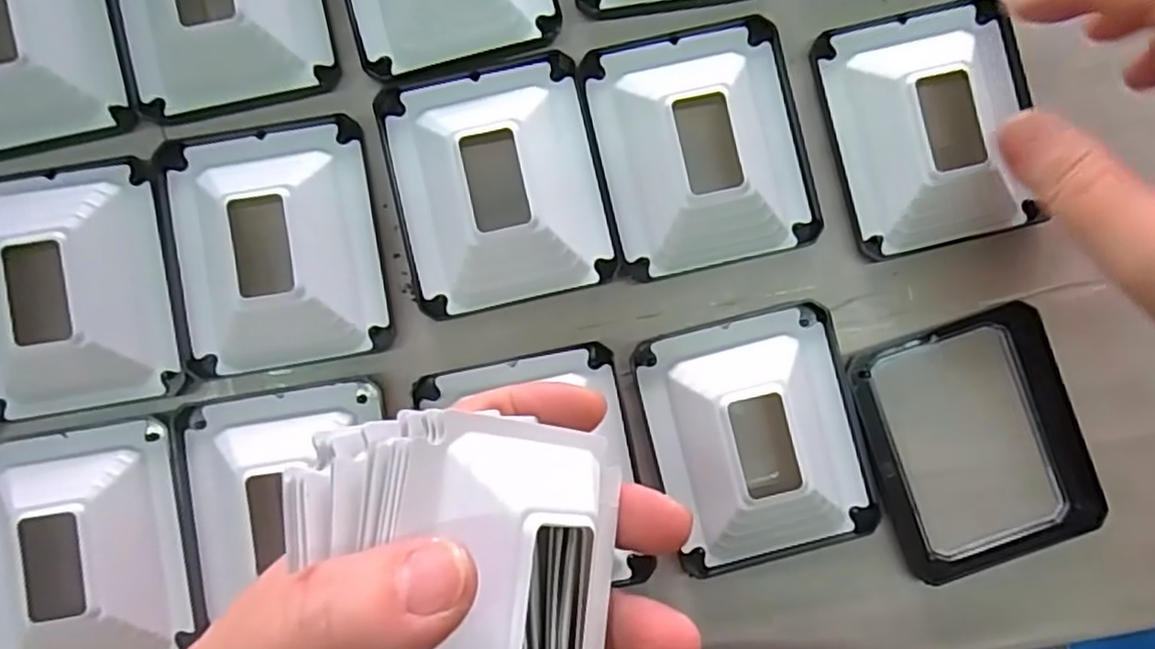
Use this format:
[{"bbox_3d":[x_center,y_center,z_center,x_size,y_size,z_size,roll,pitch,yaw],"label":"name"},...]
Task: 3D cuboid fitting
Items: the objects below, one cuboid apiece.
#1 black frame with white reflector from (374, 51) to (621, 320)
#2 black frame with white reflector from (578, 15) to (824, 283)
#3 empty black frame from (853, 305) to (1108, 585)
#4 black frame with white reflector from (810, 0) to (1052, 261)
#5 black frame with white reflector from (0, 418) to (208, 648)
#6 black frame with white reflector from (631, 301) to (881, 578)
[{"bbox_3d":[-0.027,-0.047,0.230,0.067,0.013,0.080,-12,90,-3],"label":"black frame with white reflector"},{"bbox_3d":[0.042,-0.060,0.233,0.068,0.012,0.080,-13,90,-3],"label":"black frame with white reflector"},{"bbox_3d":[0.134,0.040,0.238,0.068,0.008,0.080,-19,90,-3],"label":"empty black frame"},{"bbox_3d":[0.120,-0.068,0.237,0.069,0.015,0.080,-14,90,-3],"label":"black frame with white reflector"},{"bbox_3d":[-0.159,0.072,0.222,0.068,0.014,0.077,-11,90,-2],"label":"black frame with white reflector"},{"bbox_3d":[0.060,0.038,0.231,0.068,0.014,0.080,-14,90,-3],"label":"black frame with white reflector"}]

